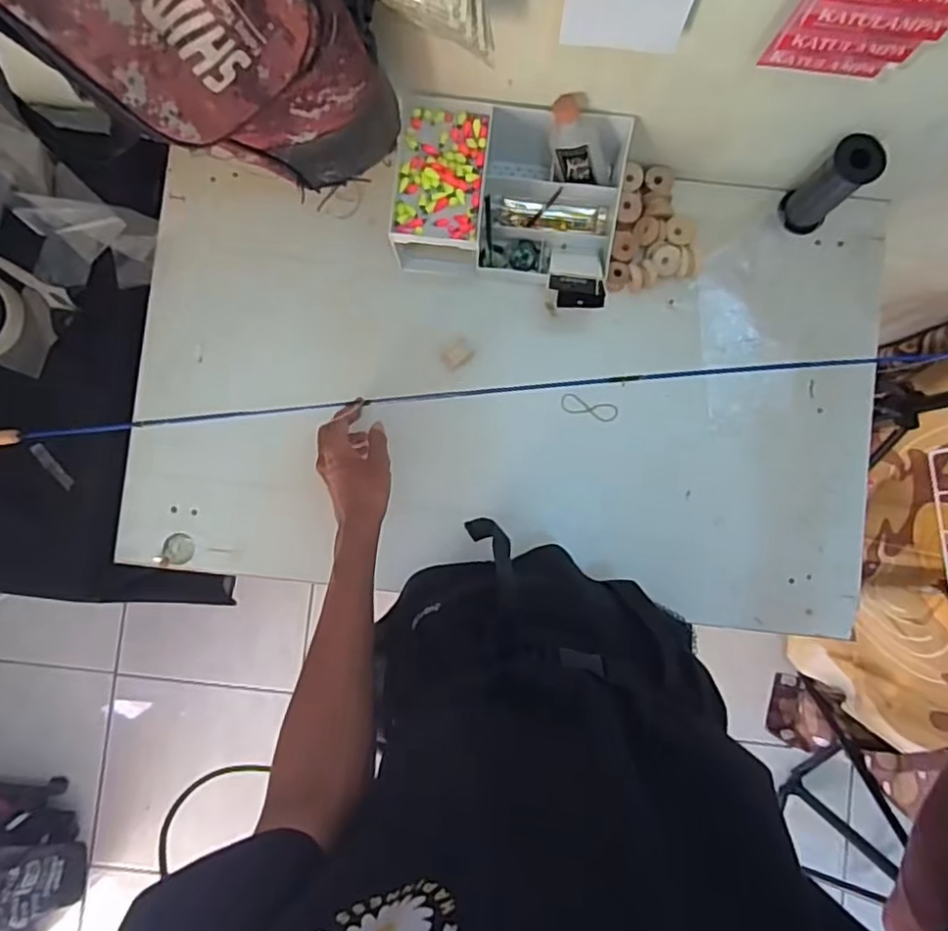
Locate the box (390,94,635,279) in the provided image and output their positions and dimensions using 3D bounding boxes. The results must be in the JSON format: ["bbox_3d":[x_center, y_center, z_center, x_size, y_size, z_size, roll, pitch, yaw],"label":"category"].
[{"bbox_3d":[0.037,-0.274,0.680,0.231,0.099,0.171,3,87,0],"label":"box"}]

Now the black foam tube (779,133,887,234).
[{"bbox_3d":[0.371,-0.291,0.677,0.048,0.113,0.050,-39,88,-2],"label":"black foam tube"}]

